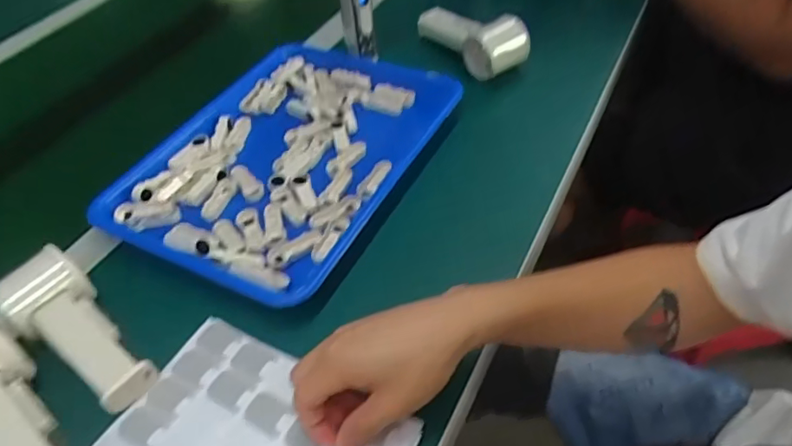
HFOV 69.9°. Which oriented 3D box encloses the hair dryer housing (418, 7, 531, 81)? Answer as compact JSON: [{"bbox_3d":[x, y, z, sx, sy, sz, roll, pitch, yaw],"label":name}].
[{"bbox_3d":[0.093,-0.239,0.699,0.072,0.046,0.143,-27,49,-18],"label":"hair dryer housing"}]

